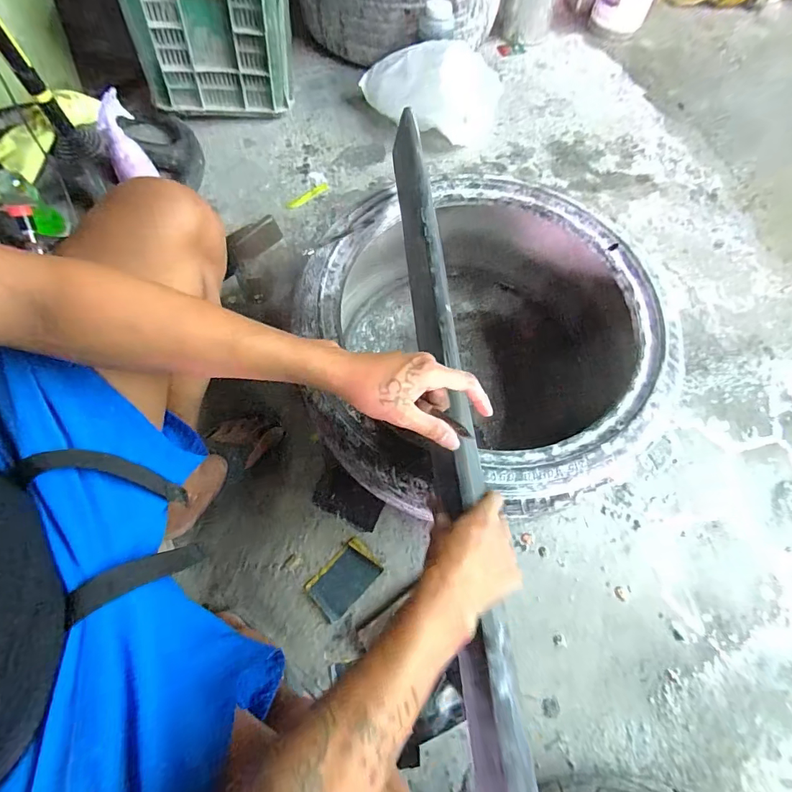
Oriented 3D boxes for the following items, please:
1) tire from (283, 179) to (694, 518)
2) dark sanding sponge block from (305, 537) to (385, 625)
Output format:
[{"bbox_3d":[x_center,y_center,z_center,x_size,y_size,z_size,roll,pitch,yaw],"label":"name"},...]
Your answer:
[{"bbox_3d":[0.138,-0.100,0.753,0.543,0.241,0.599,4,67,1],"label":"tire"},{"bbox_3d":[-0.085,0.298,0.698,0.113,0.008,0.072,-42,73,-17],"label":"dark sanding sponge block"}]

